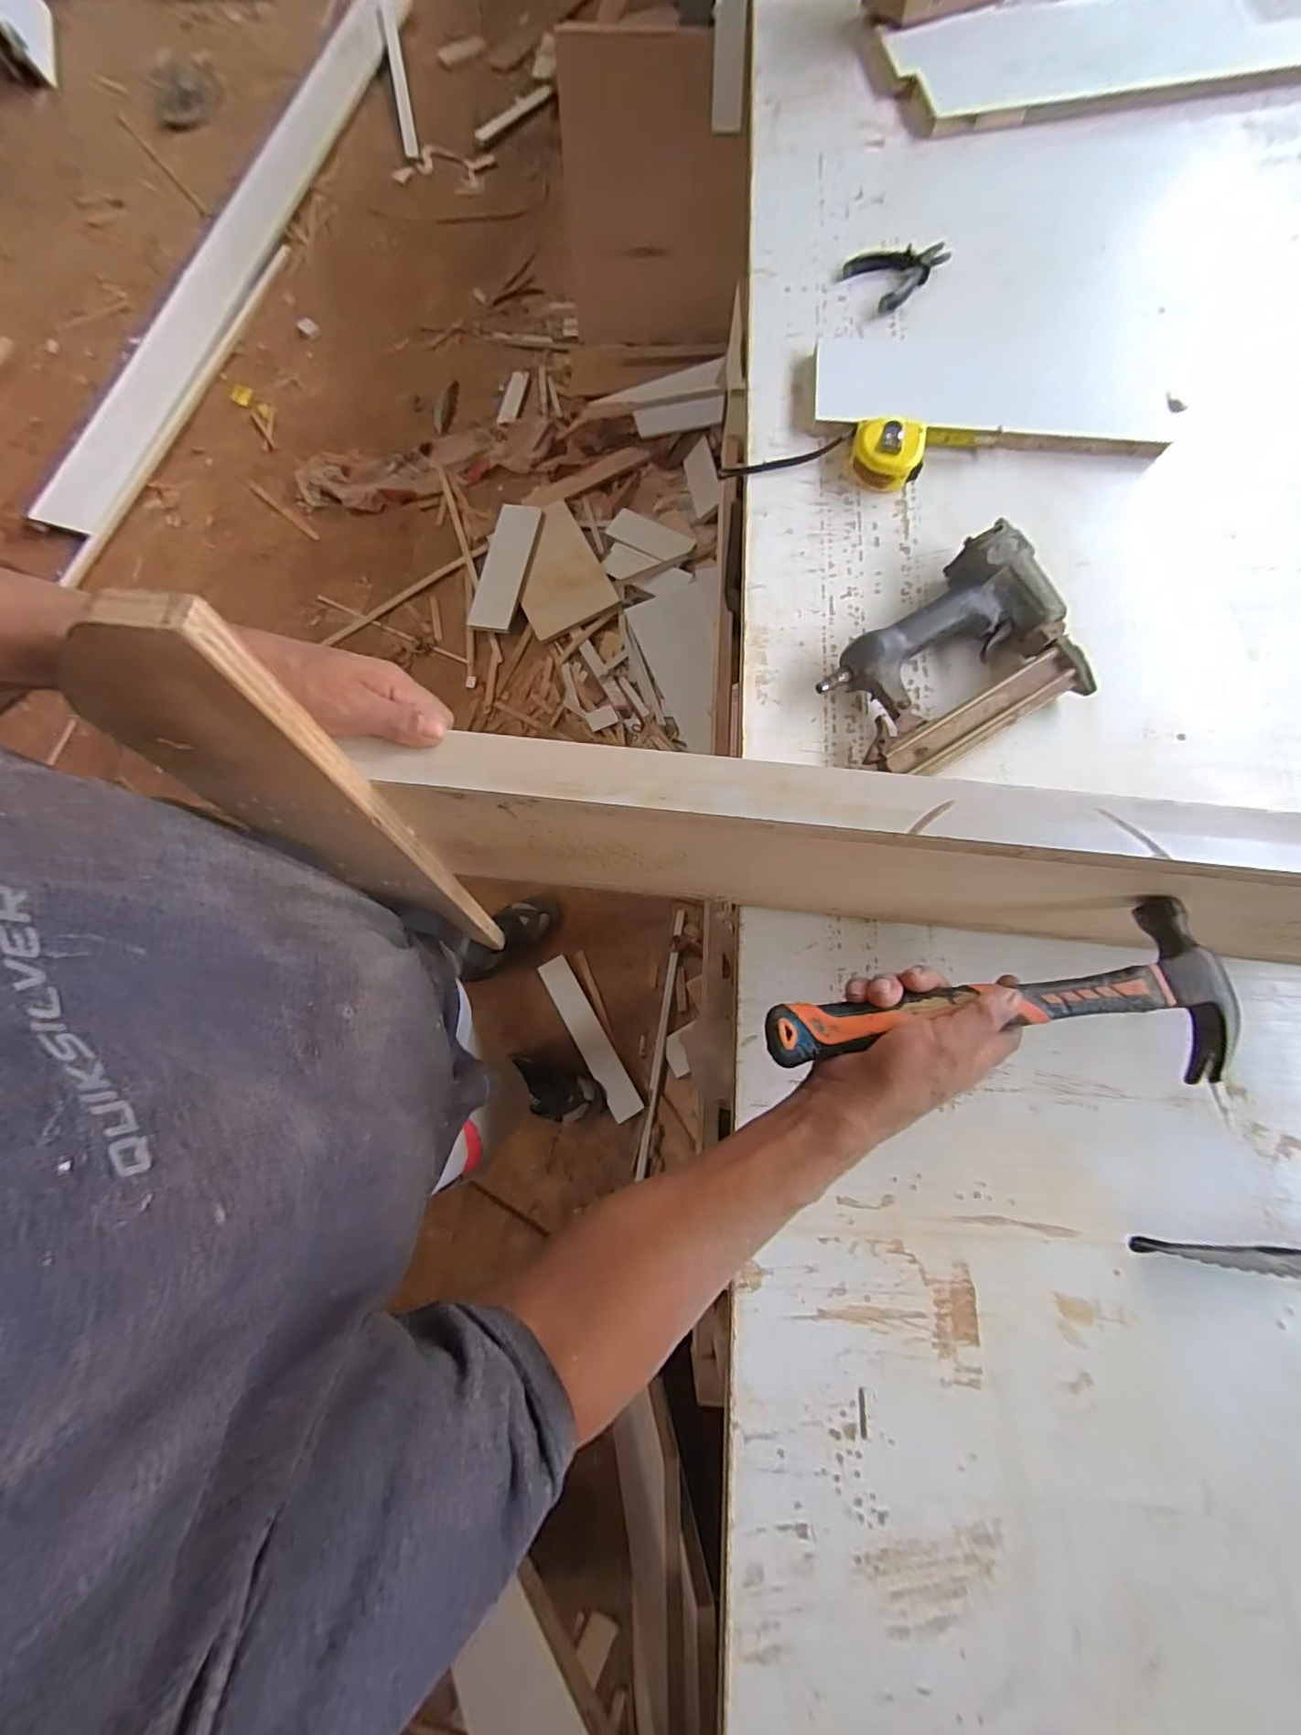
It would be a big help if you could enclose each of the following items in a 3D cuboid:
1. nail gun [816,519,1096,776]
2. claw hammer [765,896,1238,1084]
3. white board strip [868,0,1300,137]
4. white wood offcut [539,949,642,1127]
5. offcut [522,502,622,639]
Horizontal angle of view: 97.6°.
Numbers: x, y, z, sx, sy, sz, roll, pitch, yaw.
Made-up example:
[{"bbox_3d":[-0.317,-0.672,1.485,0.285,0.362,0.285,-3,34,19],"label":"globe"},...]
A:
[{"bbox_3d":[0.260,-0.180,0.500,0.209,0.055,0.159,-28,78,-6],"label":"nail gun"},{"bbox_3d":[0.206,0.085,0.343,0.270,0.025,0.100,-7,77,-2],"label":"claw hammer"},{"bbox_3d":[0.574,-1.029,0.708,0.556,0.018,0.215,-11,77,-2],"label":"white board strip"},{"bbox_3d":[-0.130,0.355,1.195,0.063,0.019,0.351,-30,78,-6],"label":"white wood offcut"},{"bbox_3d":[-0.245,-0.760,1.451,0.219,0.025,0.328,-24,78,-5],"label":"offcut"}]

